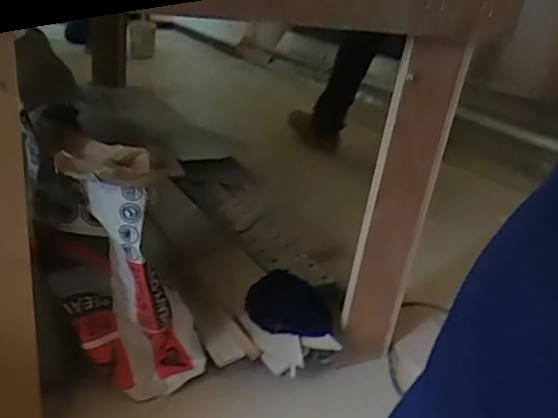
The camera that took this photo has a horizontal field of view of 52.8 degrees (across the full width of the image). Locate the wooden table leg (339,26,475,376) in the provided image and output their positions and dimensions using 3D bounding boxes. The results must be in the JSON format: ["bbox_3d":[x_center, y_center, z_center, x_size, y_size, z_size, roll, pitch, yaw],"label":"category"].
[{"bbox_3d":[0.200,0.016,0.945,0.141,0.584,0.021,-8,31,-30],"label":"wooden table leg"}]

